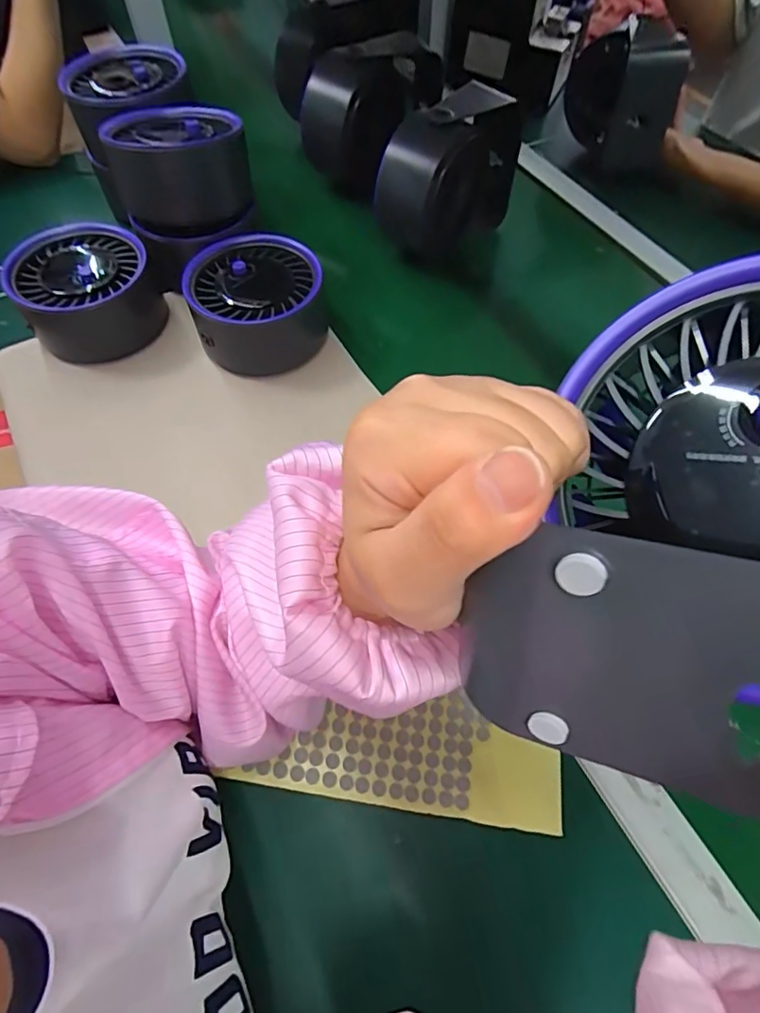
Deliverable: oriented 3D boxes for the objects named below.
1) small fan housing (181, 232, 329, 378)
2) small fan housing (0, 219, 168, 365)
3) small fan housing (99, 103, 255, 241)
[{"bbox_3d":[-0.127,-0.209,0.561,0.134,0.087,0.132,-8,60,-5],"label":"small fan housing"},{"bbox_3d":[-0.313,-0.228,0.570,0.134,0.089,0.139,0,60,0],"label":"small fan housing"},{"bbox_3d":[-0.208,-0.359,0.557,0.131,0.084,0.127,-12,61,-7],"label":"small fan housing"}]

